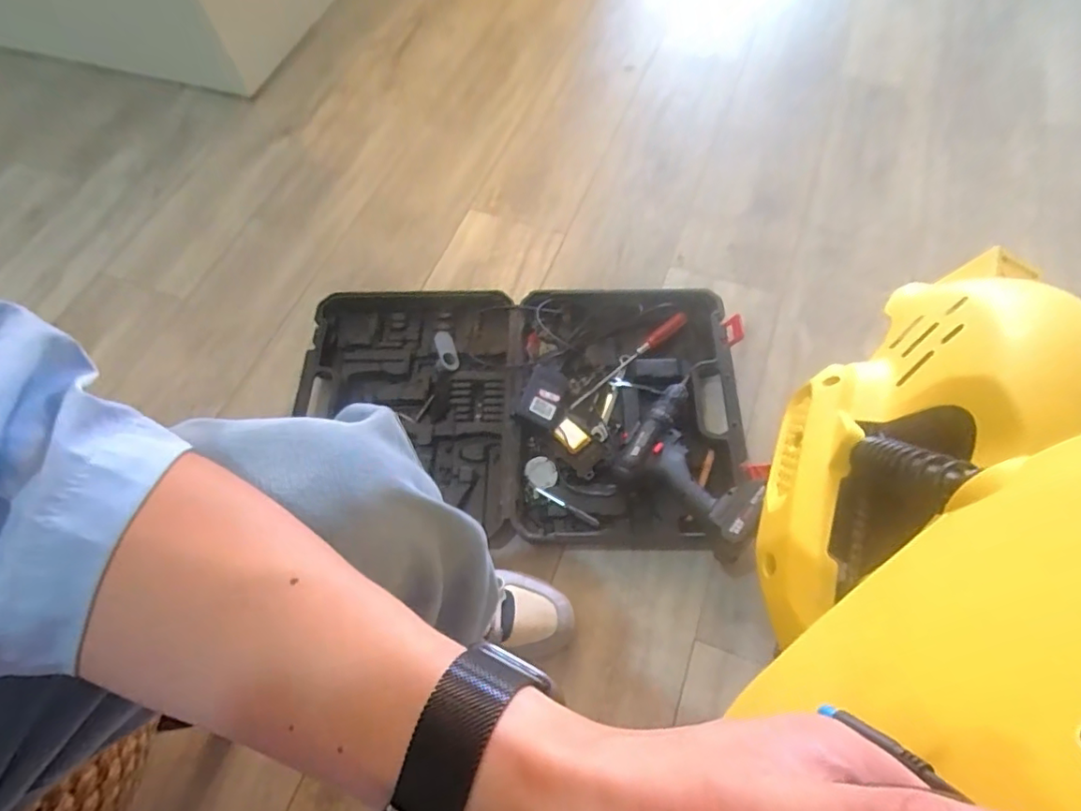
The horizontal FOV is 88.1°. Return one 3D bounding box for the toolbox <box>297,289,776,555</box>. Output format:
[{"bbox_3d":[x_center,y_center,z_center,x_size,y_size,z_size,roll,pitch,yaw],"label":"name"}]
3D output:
[{"bbox_3d":[-0.040,-0.010,0.822,0.639,0.108,0.406,2,64,4],"label":"toolbox"}]

